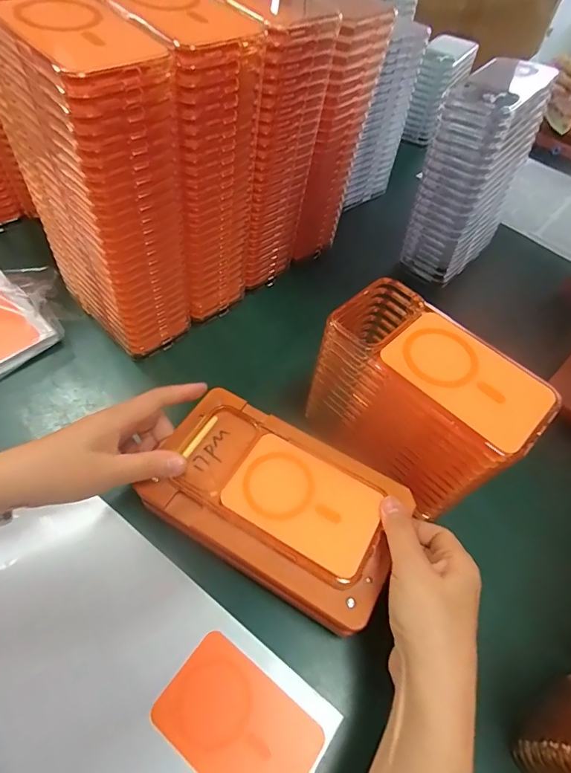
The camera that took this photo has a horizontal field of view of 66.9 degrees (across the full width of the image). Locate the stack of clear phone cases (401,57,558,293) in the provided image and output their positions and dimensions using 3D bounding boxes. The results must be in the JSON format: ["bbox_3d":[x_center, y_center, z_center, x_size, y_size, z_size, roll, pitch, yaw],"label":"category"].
[{"bbox_3d":[0.224,-0.248,0.526,0.093,0.203,0.126,30,60,17],"label":"stack of clear phone cases"}]

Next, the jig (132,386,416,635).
[{"bbox_3d":[-0.008,0.083,0.337,0.194,0.023,0.119,27,59,15],"label":"jig"}]

